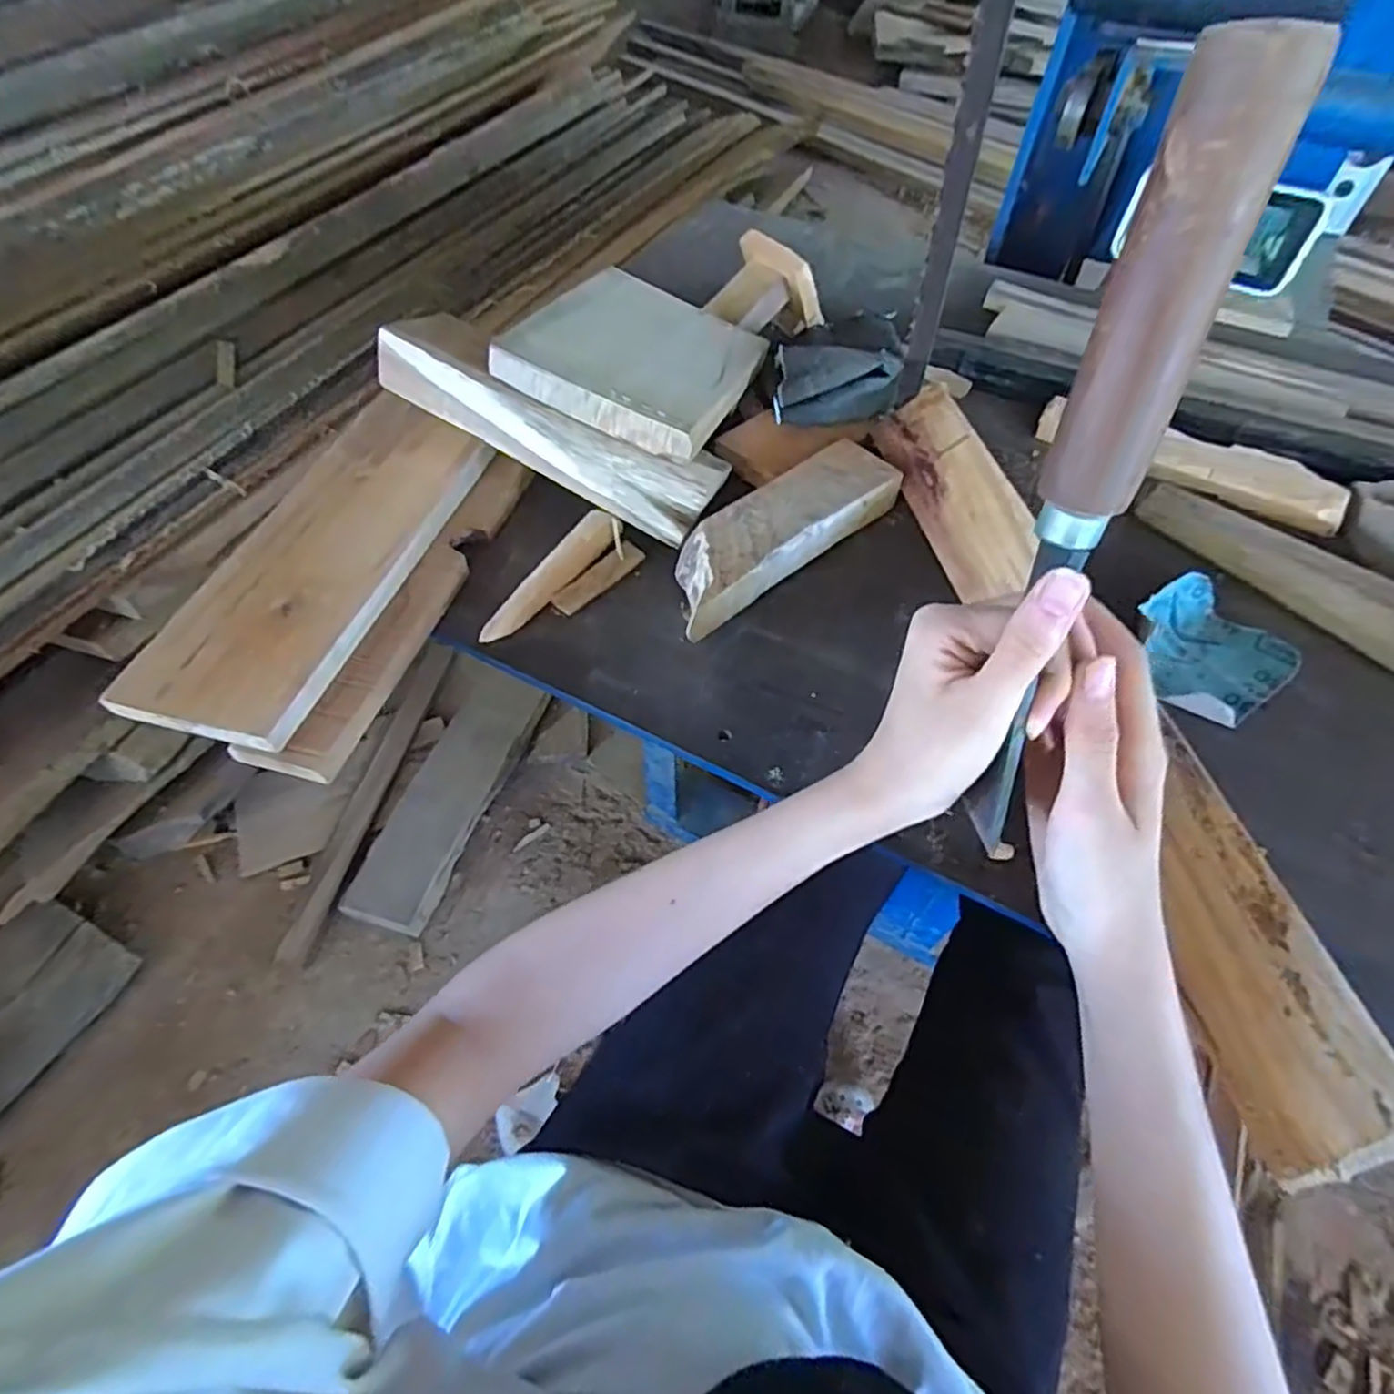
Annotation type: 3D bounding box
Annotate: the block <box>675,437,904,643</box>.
[{"bbox_3d":[0.052,-0.111,0.468,0.196,0.026,0.057,-38,63,-23],"label":"block"}]

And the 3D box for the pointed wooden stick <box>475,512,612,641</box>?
[{"bbox_3d":[-0.094,-0.076,0.456,0.023,0.014,0.121,28,60,18],"label":"pointed wooden stick"}]

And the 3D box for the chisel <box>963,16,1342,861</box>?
[{"bbox_3d":[0.127,-0.050,0.238,0.029,0.256,0.020,6,34,4],"label":"chisel"}]

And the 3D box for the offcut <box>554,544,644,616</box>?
[{"bbox_3d":[-0.064,-0.078,0.468,0.069,0.004,0.017,-42,93,-20],"label":"offcut"}]

